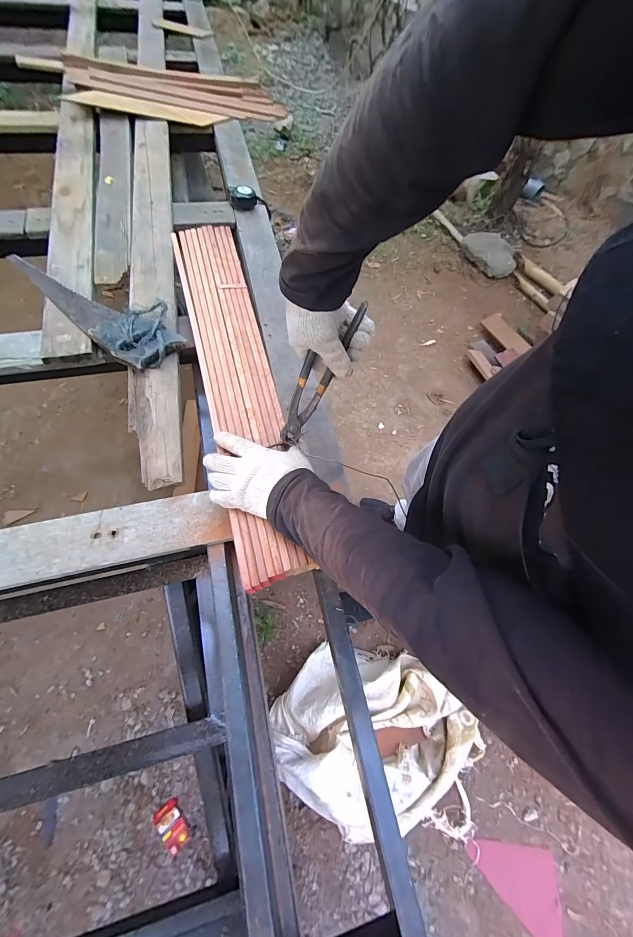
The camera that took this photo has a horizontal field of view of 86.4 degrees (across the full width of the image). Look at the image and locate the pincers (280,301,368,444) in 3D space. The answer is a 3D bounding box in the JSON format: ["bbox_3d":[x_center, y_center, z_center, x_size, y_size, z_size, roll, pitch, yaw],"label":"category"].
[{"bbox_3d":[0.001,-0.131,0.480,0.036,0.221,0.036,39,24,16],"label":"pincers"}]

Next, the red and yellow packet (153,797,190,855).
[{"bbox_3d":[-0.370,0.915,0.861,0.060,0.026,0.100,-39,74,-20],"label":"red and yellow packet"}]

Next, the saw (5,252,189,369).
[{"bbox_3d":[-0.447,-0.346,0.676,0.438,0.032,0.131,39,68,12],"label":"saw"}]

